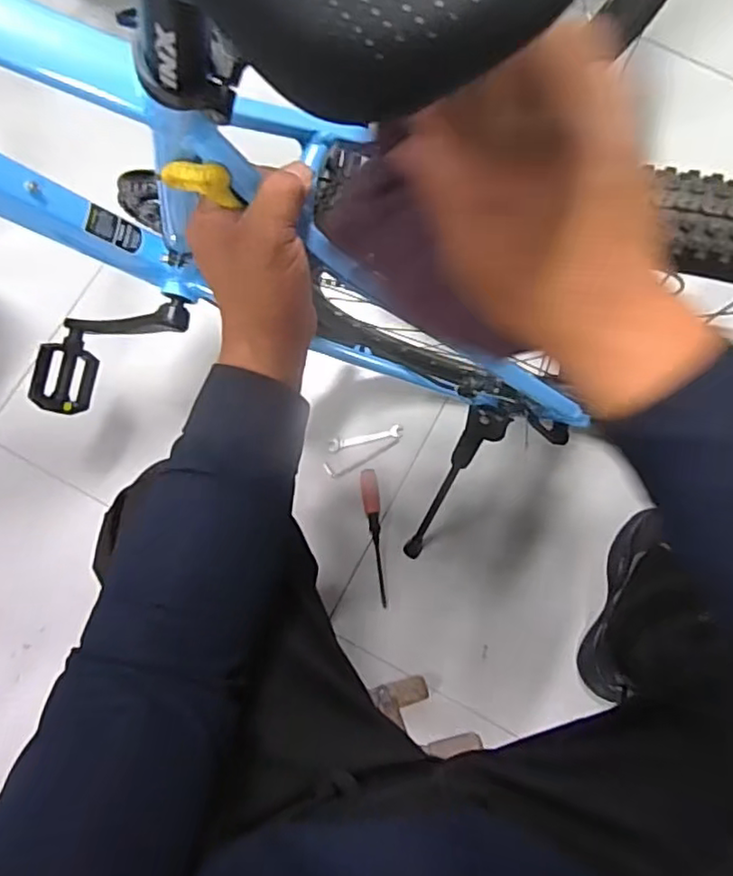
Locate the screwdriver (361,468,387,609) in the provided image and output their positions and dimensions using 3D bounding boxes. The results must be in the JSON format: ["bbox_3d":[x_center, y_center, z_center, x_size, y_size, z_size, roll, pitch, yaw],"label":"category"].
[{"bbox_3d":[0.016,0.148,0.950,0.026,0.022,0.204,-7,78,-4],"label":"screwdriver"}]

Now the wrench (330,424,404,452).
[{"bbox_3d":[-0.001,0.000,0.994,0.118,0.005,0.022,-12,78,-5],"label":"wrench"}]

